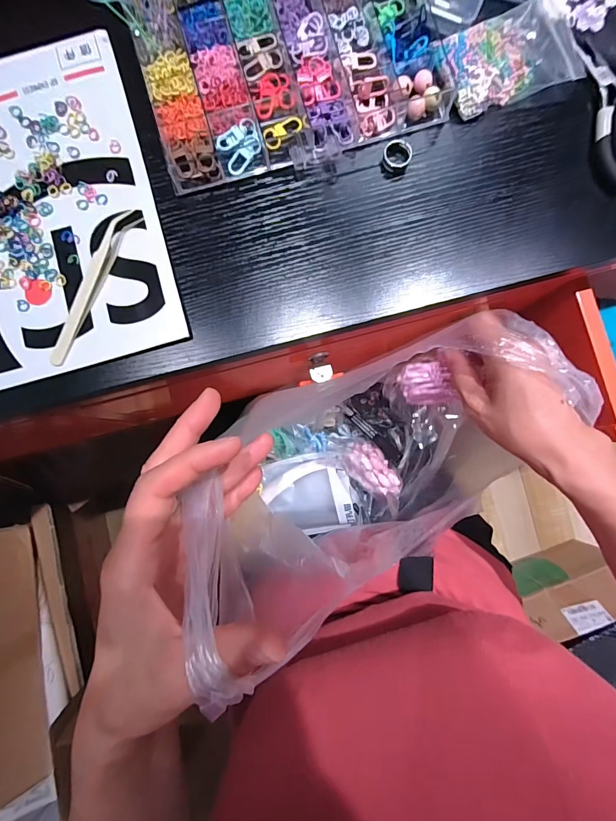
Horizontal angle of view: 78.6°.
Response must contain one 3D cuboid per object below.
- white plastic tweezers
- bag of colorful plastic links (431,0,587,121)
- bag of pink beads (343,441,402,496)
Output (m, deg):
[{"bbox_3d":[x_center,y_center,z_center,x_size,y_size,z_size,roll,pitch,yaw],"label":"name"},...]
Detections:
[{"bbox_3d":[-0.154,-0.088,0.268,0.014,0.007,0.119,26,89,0],"label":"white plastic tweezers"},{"bbox_3d":[0.147,-0.259,0.277,0.101,0.013,0.065,-27,90,-1],"label":"bag of colorful plastic links"},{"bbox_3d":[0.072,0.068,0.431,0.042,0.046,0.067,-36,87,-2],"label":"bag of pink beads"}]

